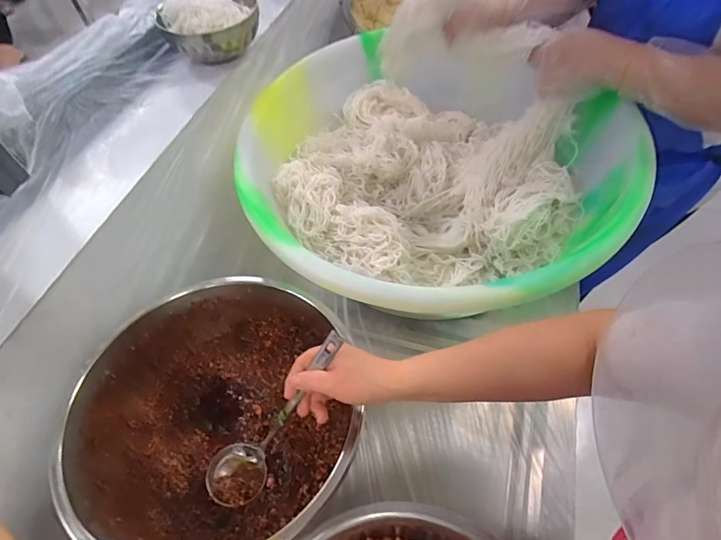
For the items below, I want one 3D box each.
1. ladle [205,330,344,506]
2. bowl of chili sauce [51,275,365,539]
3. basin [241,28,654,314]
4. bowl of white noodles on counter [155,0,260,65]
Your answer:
[{"bbox_3d":[-0.087,0.155,0.456,0.060,0.053,0.234,46,114,29],"label":"ladle"},{"bbox_3d":[-0.173,0.184,0.553,0.309,0.137,0.331,-2,55,3],"label":"bowl of chili sauce"},{"bbox_3d":[0.114,-0.192,0.752,0.624,0.196,0.606,-2,55,3],"label":"basin"},{"bbox_3d":[-0.253,-0.419,0.725,0.156,0.080,0.156,-2,55,3],"label":"bowl of white noodles on counter"}]

